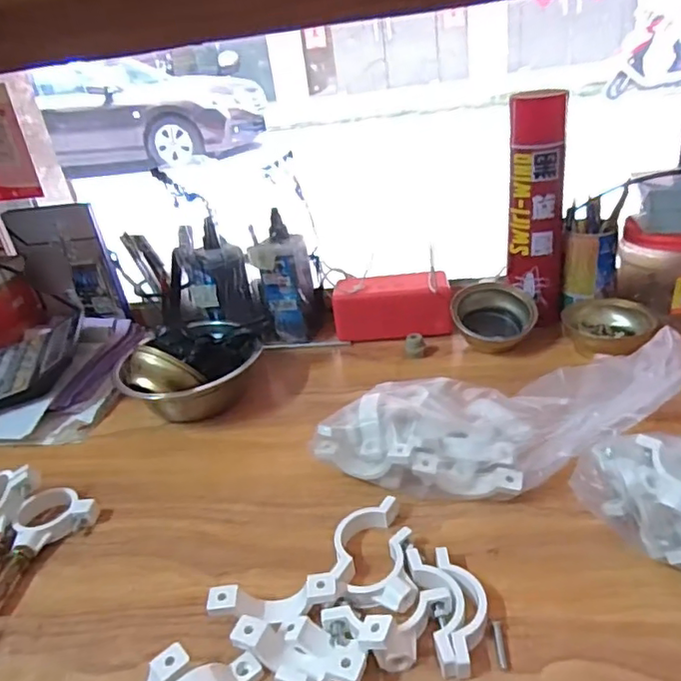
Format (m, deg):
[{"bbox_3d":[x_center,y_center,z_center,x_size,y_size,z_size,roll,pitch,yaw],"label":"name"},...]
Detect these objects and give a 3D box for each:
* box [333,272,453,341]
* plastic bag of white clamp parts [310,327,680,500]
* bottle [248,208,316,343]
[{"bbox_3d":[0.068,-0.041,0.746,0.149,0.075,0.062,-2,29,10],"label":"box"},{"bbox_3d":[0.132,0.070,0.498,0.299,0.074,0.105,-14,26,15],"label":"plastic bag of white clamp parts"},{"bbox_3d":[-0.075,-0.077,0.755,0.074,0.151,0.056,-10,29,-4],"label":"bottle"}]

